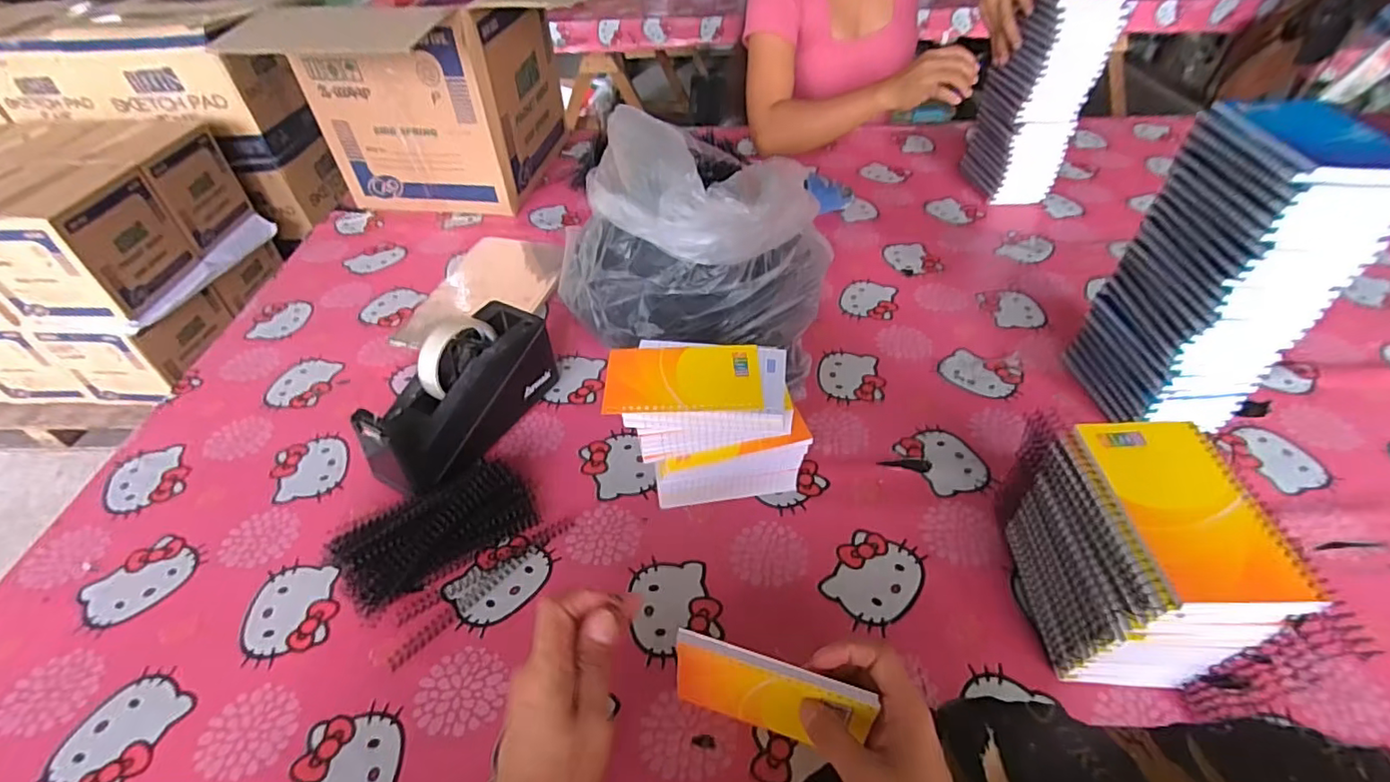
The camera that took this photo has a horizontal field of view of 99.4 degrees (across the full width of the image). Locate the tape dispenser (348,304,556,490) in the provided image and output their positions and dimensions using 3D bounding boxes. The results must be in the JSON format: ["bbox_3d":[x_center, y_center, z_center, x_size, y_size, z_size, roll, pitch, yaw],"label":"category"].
[{"bbox_3d":[-0.240,0.001,0.596,0.088,0.110,0.202,21,49,22],"label":"tape dispenser"}]

